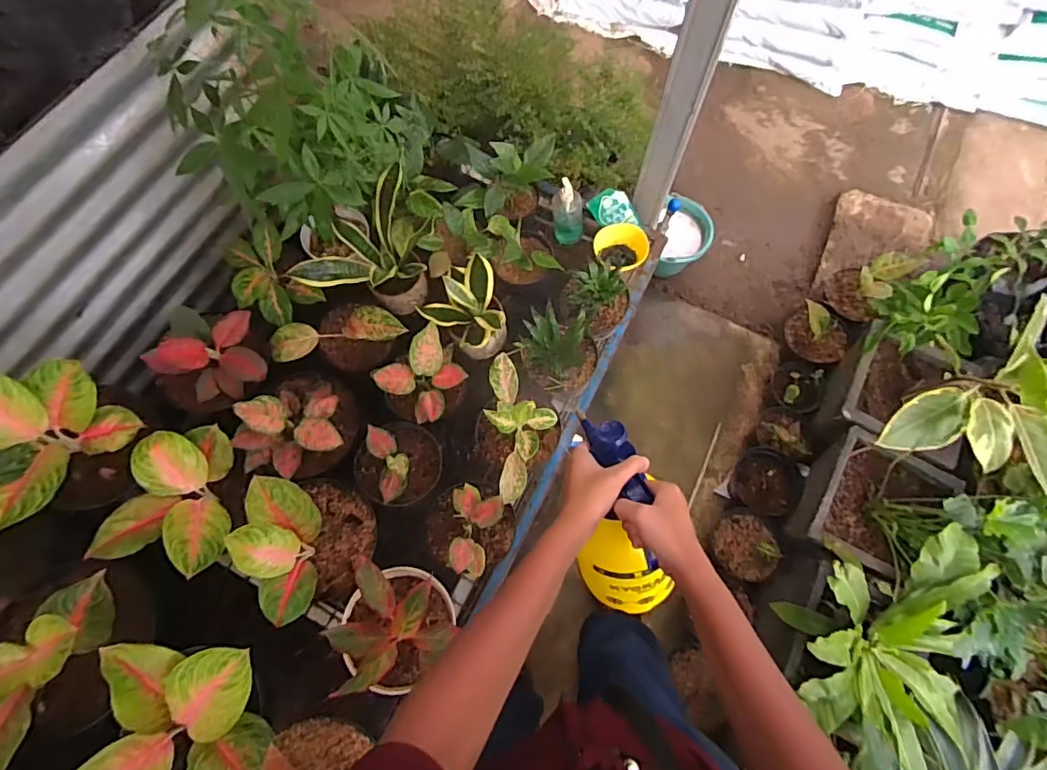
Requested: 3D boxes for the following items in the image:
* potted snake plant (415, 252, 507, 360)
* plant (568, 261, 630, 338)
[{"bbox_3d":[-0.123,-0.160,1.195,0.172,0.200,0.182,6,71,2],"label":"potted snake plant"},{"bbox_3d":[0.170,-0.183,1.225,0.135,0.183,0.114,6,71,2],"label":"plant"}]

